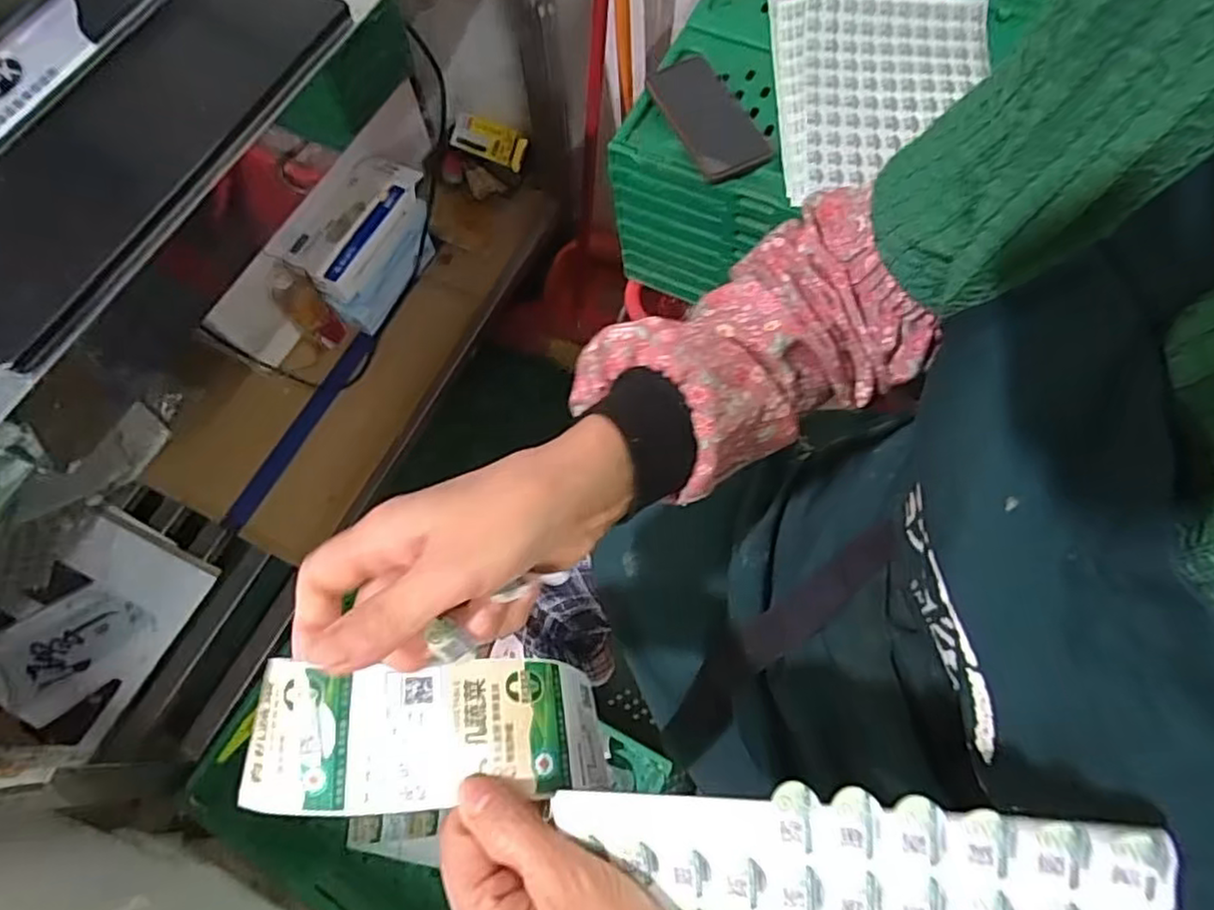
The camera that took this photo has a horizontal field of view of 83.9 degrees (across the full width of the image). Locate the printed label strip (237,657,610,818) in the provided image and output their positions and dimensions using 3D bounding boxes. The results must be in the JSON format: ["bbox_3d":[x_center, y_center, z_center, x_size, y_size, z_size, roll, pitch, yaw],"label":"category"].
[{"bbox_3d":[-0.072,0.120,0.294,0.149,0.030,0.056,3,65,-19],"label":"printed label strip"}]

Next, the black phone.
[{"bbox_3d":[0.103,-0.360,0.703,0.081,0.014,0.164,-26,68,-10],"label":"black phone"}]

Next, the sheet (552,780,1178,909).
[{"bbox_3d":[0.081,0.148,0.238,0.193,0.006,0.058,-6,98,18],"label":"sheet"}]

